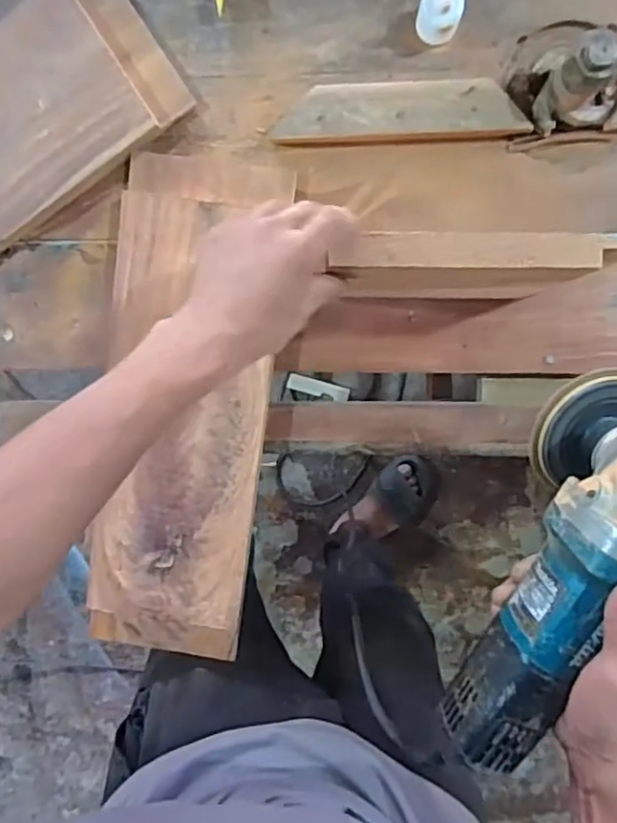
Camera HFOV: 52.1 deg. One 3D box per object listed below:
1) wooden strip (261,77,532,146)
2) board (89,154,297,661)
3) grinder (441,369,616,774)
[{"bbox_3d":[0.081,-0.266,0.562,0.217,0.024,0.045,0,97,4],"label":"wooden strip"},{"bbox_3d":[-0.120,0.009,0.617,0.156,0.028,0.490,7,97,4],"label":"board"},{"bbox_3d":[0.163,0.115,0.390,0.083,0.083,0.268,22,92,2],"label":"grinder"}]

